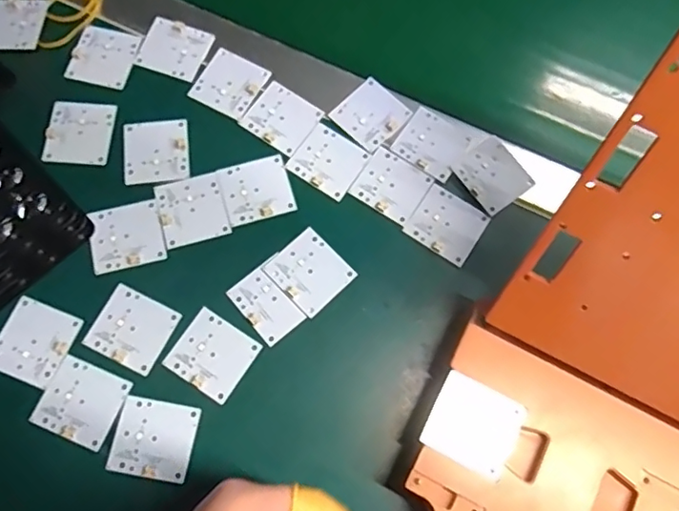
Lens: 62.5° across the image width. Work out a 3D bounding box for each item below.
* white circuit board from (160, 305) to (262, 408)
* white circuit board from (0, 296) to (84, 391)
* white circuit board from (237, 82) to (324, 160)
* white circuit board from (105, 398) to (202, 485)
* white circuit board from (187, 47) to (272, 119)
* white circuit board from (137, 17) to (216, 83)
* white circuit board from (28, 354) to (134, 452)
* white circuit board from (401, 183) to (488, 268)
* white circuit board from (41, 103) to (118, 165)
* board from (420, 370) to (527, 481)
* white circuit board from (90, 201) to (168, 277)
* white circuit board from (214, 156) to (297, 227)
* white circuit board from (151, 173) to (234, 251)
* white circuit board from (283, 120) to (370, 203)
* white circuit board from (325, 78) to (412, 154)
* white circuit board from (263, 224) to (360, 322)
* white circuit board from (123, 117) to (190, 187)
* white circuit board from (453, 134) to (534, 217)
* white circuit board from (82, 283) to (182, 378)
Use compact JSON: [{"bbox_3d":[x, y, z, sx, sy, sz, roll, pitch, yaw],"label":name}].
[{"bbox_3d":[-0.081,0.064,0.357,0.047,0.004,0.044,33,74,8],"label":"white circuit board"},{"bbox_3d":[-0.194,0.056,0.357,0.045,0.004,0.048,22,73,4],"label":"white circuit board"},{"bbox_3d":[-0.042,-0.100,0.409,0.048,0.004,0.044,35,75,8],"label":"white circuit board"},{"bbox_3d":[-0.113,0.113,0.342,0.046,0.005,0.044,11,73,1],"label":"white circuit board"},{"bbox_3d":[-0.082,-0.127,0.415,0.045,0.004,0.046,28,74,6],"label":"white circuit board"},{"bbox_3d":[-0.125,-0.156,0.423,0.048,0.005,0.043,21,76,3],"label":"white circuit board"},{"bbox_3d":[-0.159,0.091,0.345,0.047,0.005,0.044,23,73,5],"label":"white circuit board"},{"bbox_3d":[0.075,-0.022,0.389,0.047,0.004,0.044,34,75,8],"label":"white circuit board"},{"bbox_3d":[-0.185,-0.088,0.399,0.043,0.005,0.047,4,73,-1],"label":"white circuit board"},{"bbox_3d":[0.077,0.096,0.320,0.048,0.006,0.045,27,74,6],"label":"board"},{"bbox_3d":[-0.145,-0.013,0.379,0.049,0.006,0.044,-15,74,-7],"label":"white circuit board"},{"bbox_3d":[-0.058,-0.045,0.391,0.047,0.005,0.043,-17,74,-7],"label":"white circuit board"},{"bbox_3d":[-0.101,-0.031,0.385,0.045,0.004,0.045,-16,74,-7],"label":"white circuit board"},{"bbox_3d":[-0.008,-0.068,0.402,0.047,0.004,0.043,31,74,7],"label":"white circuit board"},{"bbox_3d":[0.024,-0.104,0.414,0.044,0.006,0.047,42,76,10],"label":"white circuit board"},{"bbox_3d":[-0.020,0.011,0.374,0.044,0.004,0.047,-43,79,-13],"label":"white circuit board"},{"bbox_3d":[-0.130,-0.075,0.398,0.045,0.004,0.046,-7,73,-4],"label":"white circuit board"},{"bbox_3d":[0.110,-0.057,0.400,0.042,0.004,0.047,-34,77,-12],"label":"white circuit board"},{"bbox_3d":[-0.133,0.048,0.361,0.046,0.007,0.044,27,74,6],"label":"white circuit board"}]

